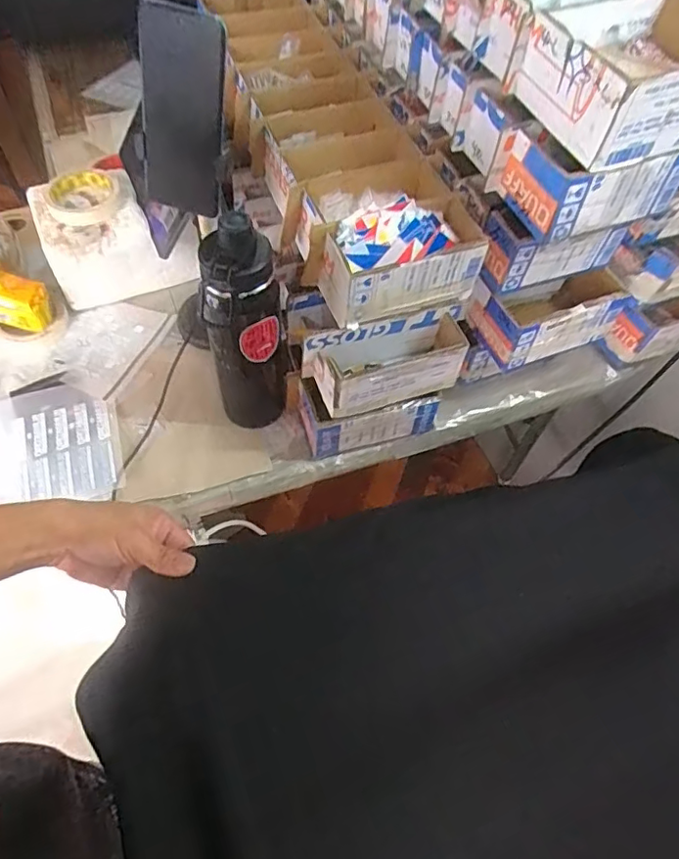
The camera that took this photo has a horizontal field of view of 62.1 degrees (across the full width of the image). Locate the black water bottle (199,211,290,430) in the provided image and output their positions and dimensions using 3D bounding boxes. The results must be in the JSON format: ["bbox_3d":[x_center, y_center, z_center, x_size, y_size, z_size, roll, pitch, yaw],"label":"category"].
[{"bbox_3d":[-0.096,-0.085,0.615,0.079,0.304,0.066,-7,58,-8],"label":"black water bottle"}]

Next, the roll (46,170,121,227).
[{"bbox_3d":[-0.332,-0.301,0.734,0.094,0.021,0.096,2,57,-3],"label":"roll"}]

